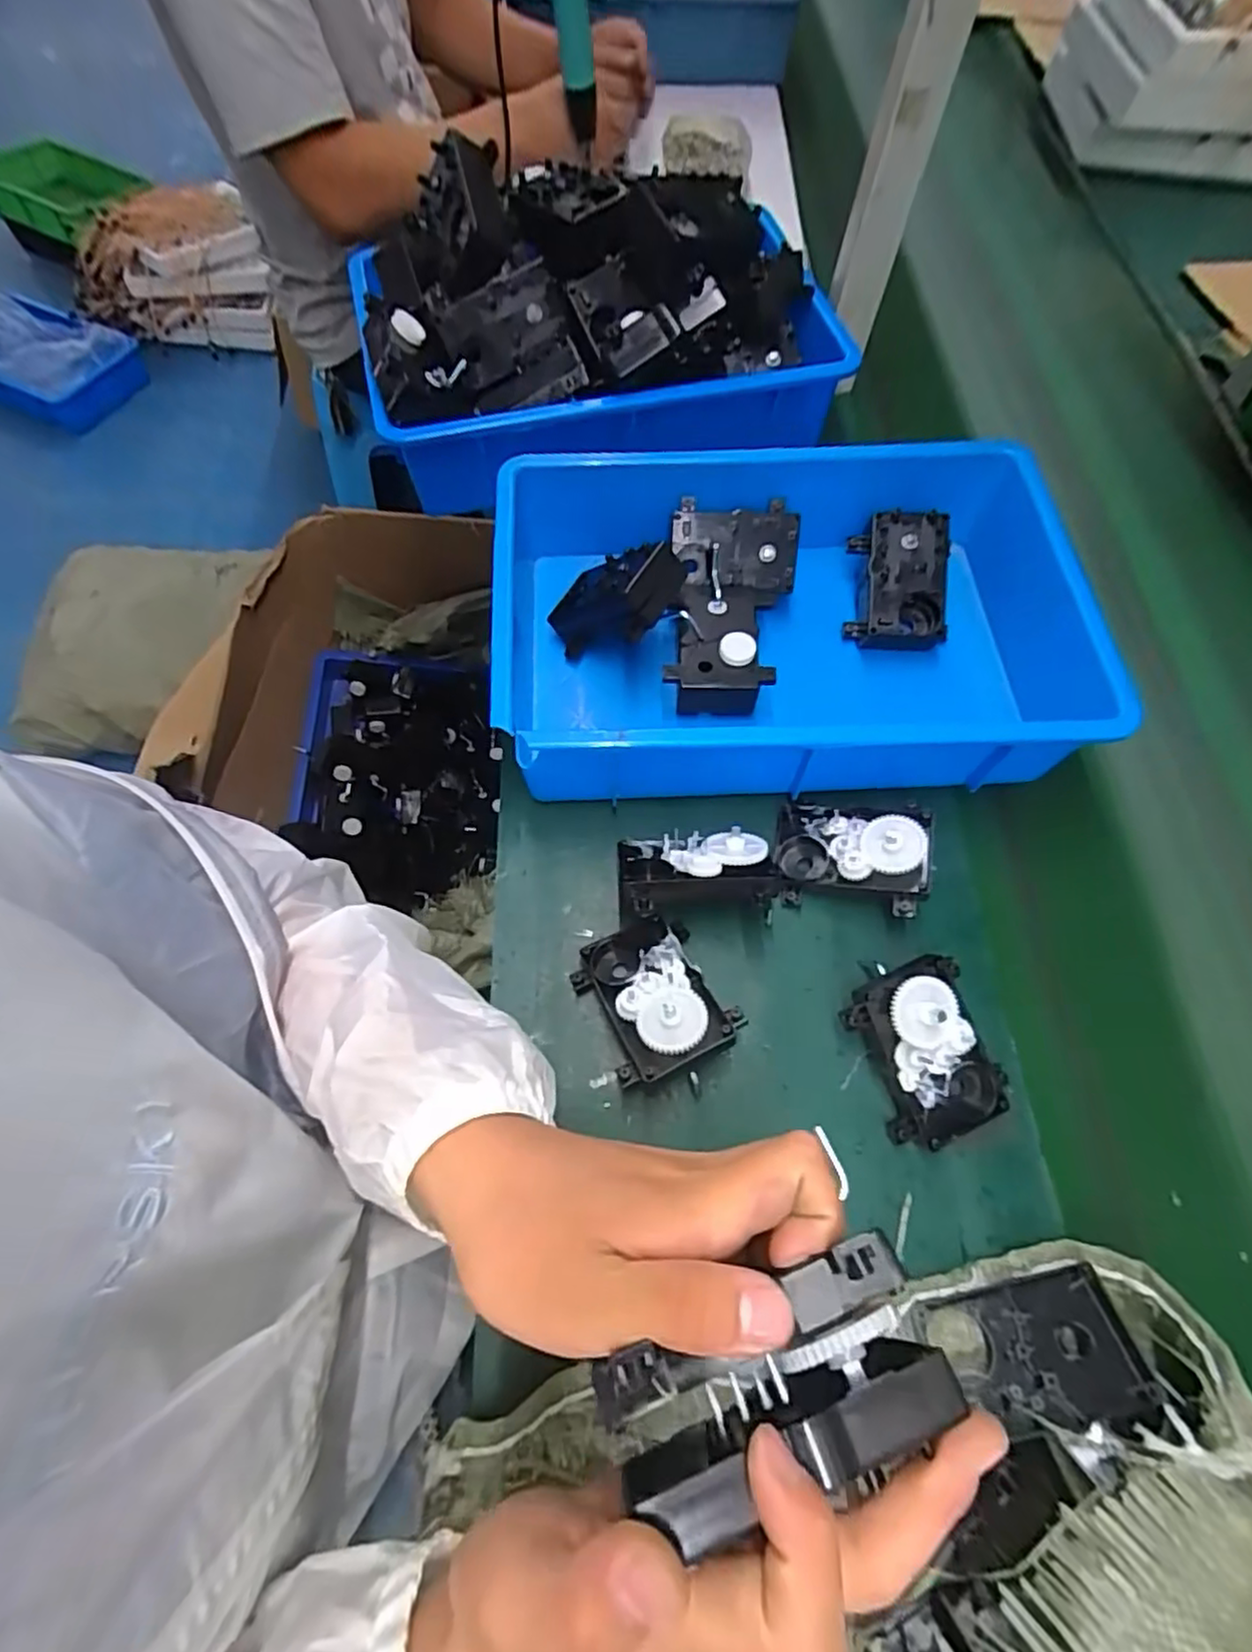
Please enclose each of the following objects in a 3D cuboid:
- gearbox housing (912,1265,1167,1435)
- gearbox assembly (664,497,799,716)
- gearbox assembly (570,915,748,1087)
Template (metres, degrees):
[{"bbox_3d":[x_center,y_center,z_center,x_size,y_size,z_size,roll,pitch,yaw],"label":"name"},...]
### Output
[{"bbox_3d":[0.209,0.273,0.352,0.095,0.019,0.060,-13,41,-2],"label":"gearbox housing"},{"bbox_3d":[0.078,-0.171,0.549,0.100,0.063,0.182,9,80,1],"label":"gearbox assembly"},{"bbox_3d":[0.017,0.106,0.426,0.080,0.052,0.100,-22,68,-13],"label":"gearbox assembly"}]

